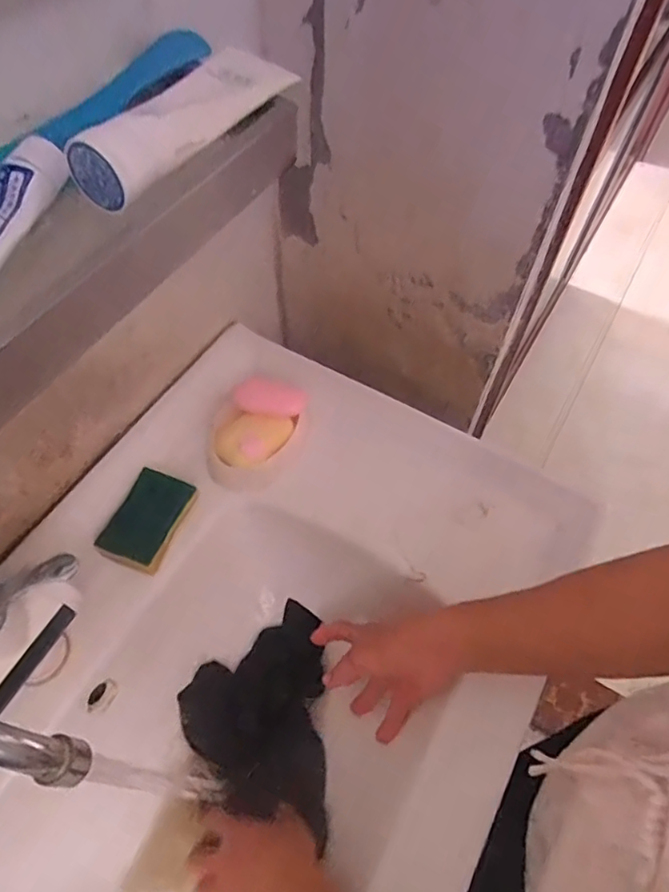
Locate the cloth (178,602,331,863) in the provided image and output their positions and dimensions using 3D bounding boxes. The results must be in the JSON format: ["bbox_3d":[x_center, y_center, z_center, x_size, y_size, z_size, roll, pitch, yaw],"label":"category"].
[{"bbox_3d":[-0.083,0.271,0.604,0.142,0.031,0.201,-1,59,-2],"label":"cloth"}]

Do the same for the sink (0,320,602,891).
[{"bbox_3d":[-0.136,0.290,0.530,0.484,0.160,0.822,28,62,15],"label":"sink"}]

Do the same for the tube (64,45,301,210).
[{"bbox_3d":[-0.093,-0.211,0.357,0.055,0.033,0.166,28,62,15],"label":"tube"}]

